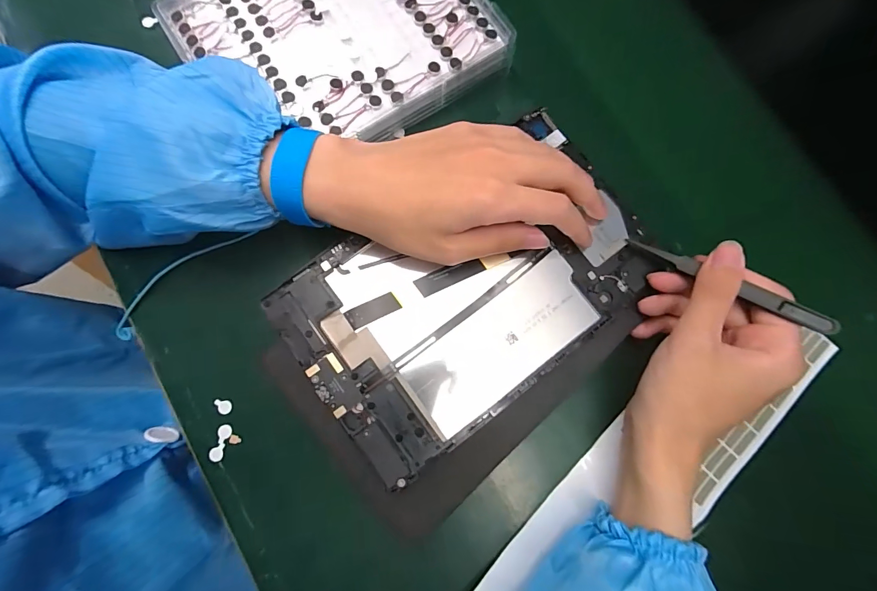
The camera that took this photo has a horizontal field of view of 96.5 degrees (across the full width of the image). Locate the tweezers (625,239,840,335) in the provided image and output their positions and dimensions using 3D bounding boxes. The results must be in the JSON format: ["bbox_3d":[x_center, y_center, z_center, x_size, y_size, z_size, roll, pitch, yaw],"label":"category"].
[{"bbox_3d":[0.169,-0.009,0.233,0.113,0.009,0.011,33,80,25],"label":"tweezers"}]

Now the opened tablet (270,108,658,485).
[{"bbox_3d":[0.022,-0.006,0.260,0.234,0.008,0.148,-35,82,-7],"label":"opened tablet"}]

